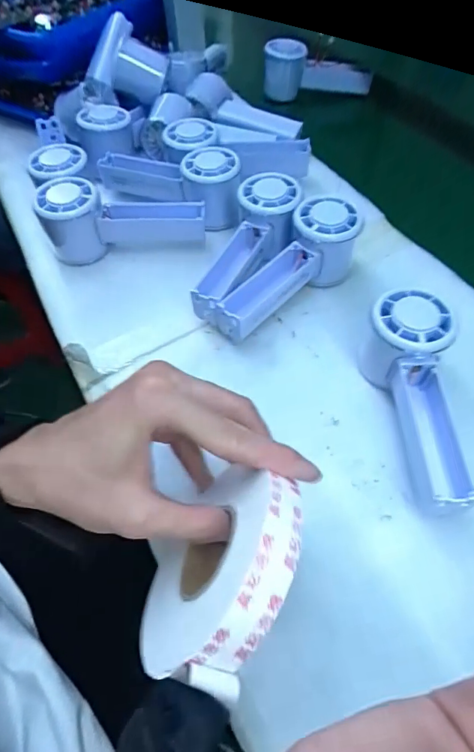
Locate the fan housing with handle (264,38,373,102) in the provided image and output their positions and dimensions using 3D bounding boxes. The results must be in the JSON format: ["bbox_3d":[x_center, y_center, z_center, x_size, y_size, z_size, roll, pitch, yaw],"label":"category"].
[{"bbox_3d":[0.114,-0.414,0.590,0.150,0.075,0.063,2,55,1],"label":"fan housing with handle"}]

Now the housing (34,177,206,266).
[{"bbox_3d":[-0.104,-0.145,0.403,0.145,0.063,0.046,-2,56,1],"label":"housing"}]

